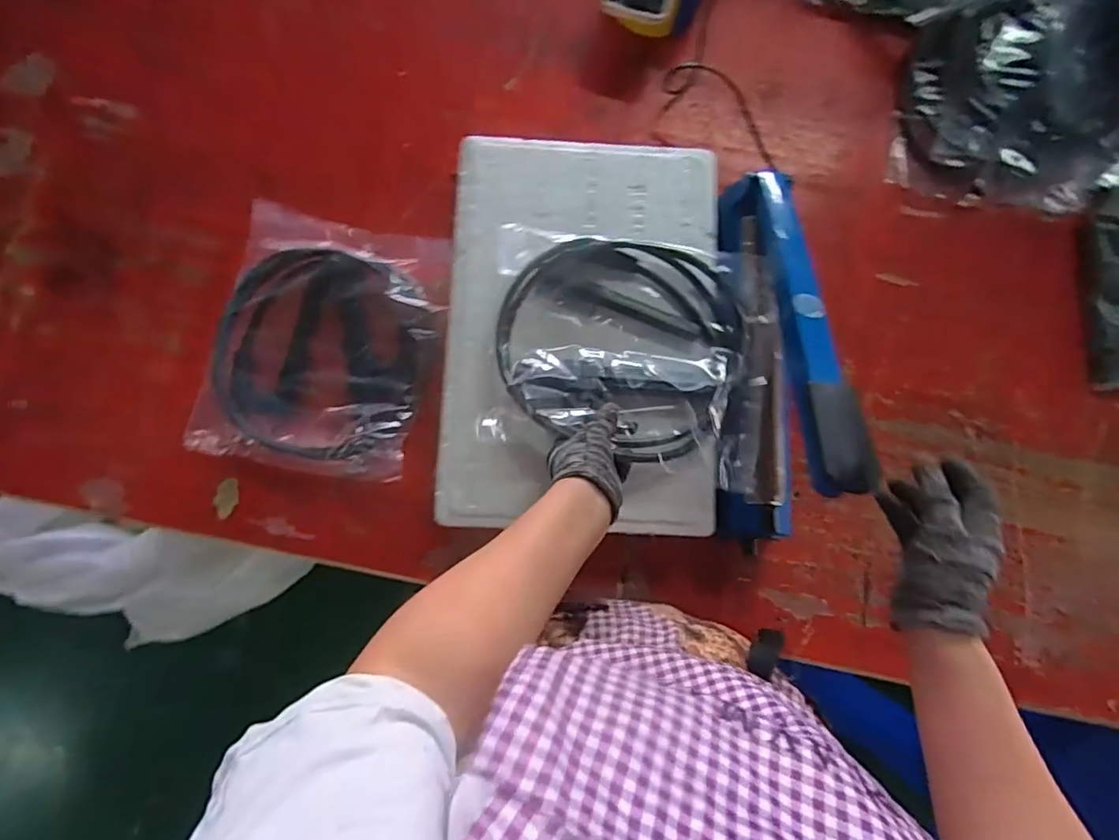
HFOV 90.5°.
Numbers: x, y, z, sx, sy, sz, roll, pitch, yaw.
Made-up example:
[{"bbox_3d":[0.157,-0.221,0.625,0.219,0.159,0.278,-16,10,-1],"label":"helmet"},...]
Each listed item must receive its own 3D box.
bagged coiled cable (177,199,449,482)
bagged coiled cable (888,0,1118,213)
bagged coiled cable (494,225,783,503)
[{"bbox_3d":[-0.261,-0.090,0.610,0.240,0.034,0.281,12,83,1],"label":"bagged coiled cable"},{"bbox_3d":[0.563,-0.386,0.644,0.283,0.096,0.256,6,83,0],"label":"bagged coiled cable"},{"bbox_3d":[0.082,-0.067,0.561,0.294,0.040,0.244,7,83,0],"label":"bagged coiled cable"}]

